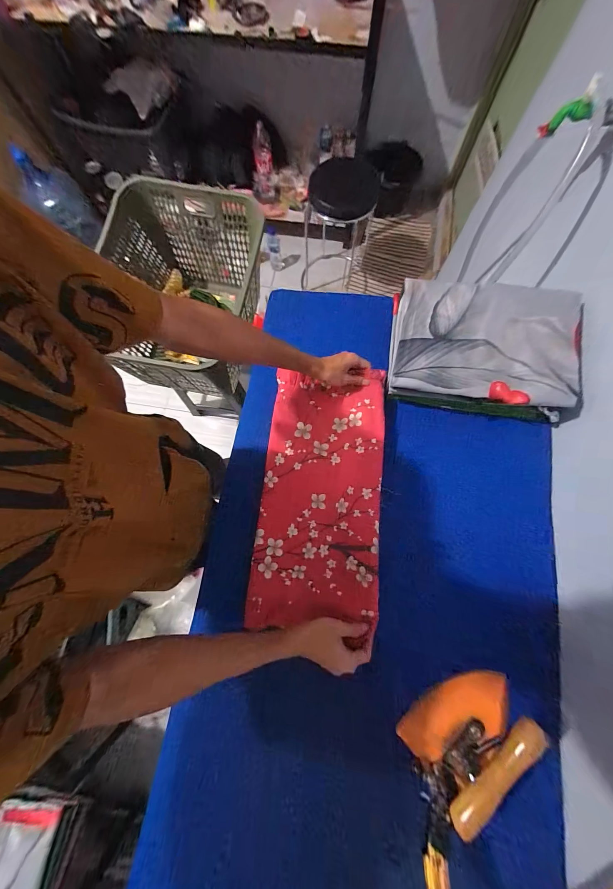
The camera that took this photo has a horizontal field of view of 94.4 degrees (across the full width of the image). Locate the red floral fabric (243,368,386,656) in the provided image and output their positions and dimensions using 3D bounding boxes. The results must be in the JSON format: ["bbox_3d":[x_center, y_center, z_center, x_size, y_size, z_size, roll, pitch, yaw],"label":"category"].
[{"bbox_3d":[0.026,0.092,0.557,0.228,0.036,0.469,3,75,9],"label":"red floral fabric"}]

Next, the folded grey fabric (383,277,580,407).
[{"bbox_3d":[0.339,-0.210,0.550,0.325,0.053,0.244,8,77,3],"label":"folded grey fabric"}]

